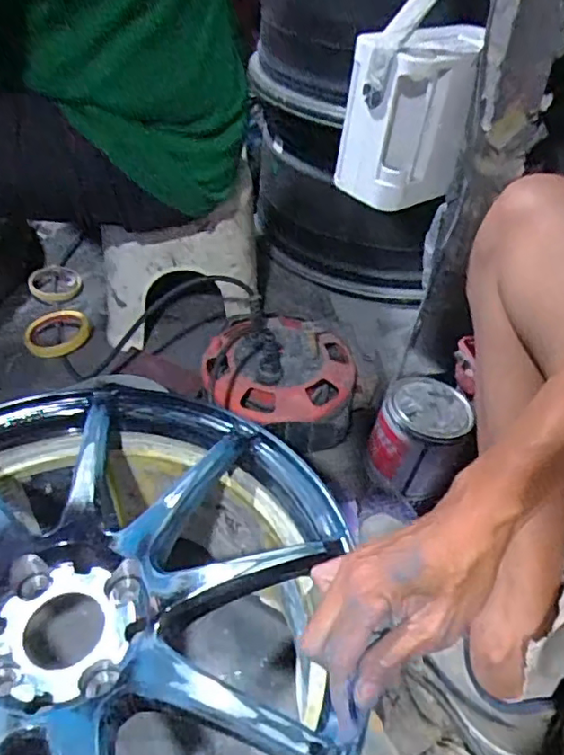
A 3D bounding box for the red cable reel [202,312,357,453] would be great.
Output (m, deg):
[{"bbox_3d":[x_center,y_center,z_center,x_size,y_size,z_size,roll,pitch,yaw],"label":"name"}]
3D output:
[{"bbox_3d":[-0.002,-0.011,0.791,0.198,0.094,0.201,9,43,5],"label":"red cable reel"}]

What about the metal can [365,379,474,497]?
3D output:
[{"bbox_3d":[0.166,0.080,0.728,0.116,0.120,0.102,-11,45,-15],"label":"metal can"}]

